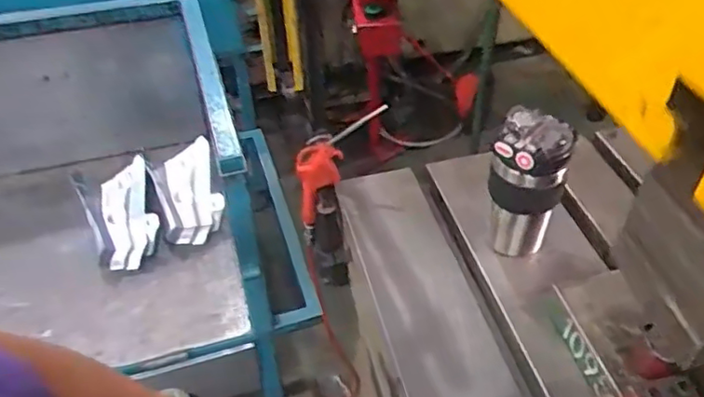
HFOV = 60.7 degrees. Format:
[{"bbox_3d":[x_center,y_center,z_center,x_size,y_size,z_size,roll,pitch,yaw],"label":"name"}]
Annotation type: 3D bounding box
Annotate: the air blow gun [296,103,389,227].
[{"bbox_3d":[-0.037,-0.051,0.853,0.077,0.225,0.034,14,37,-27],"label":"air blow gun"}]

